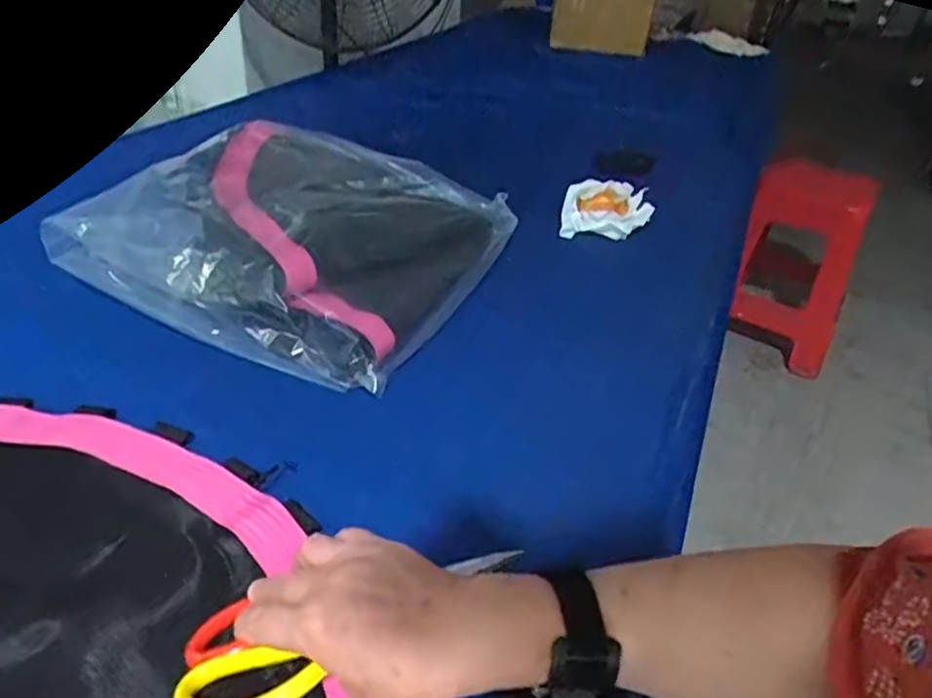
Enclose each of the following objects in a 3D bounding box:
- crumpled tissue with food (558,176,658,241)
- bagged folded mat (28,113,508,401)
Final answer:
[{"bbox_3d":[0.204,-0.200,0.977,0.125,0.066,0.093,13,37,9],"label":"crumpled tissue with food"},{"bbox_3d":[-0.184,-0.139,0.789,0.380,0.119,0.374,18,38,16],"label":"bagged folded mat"}]

